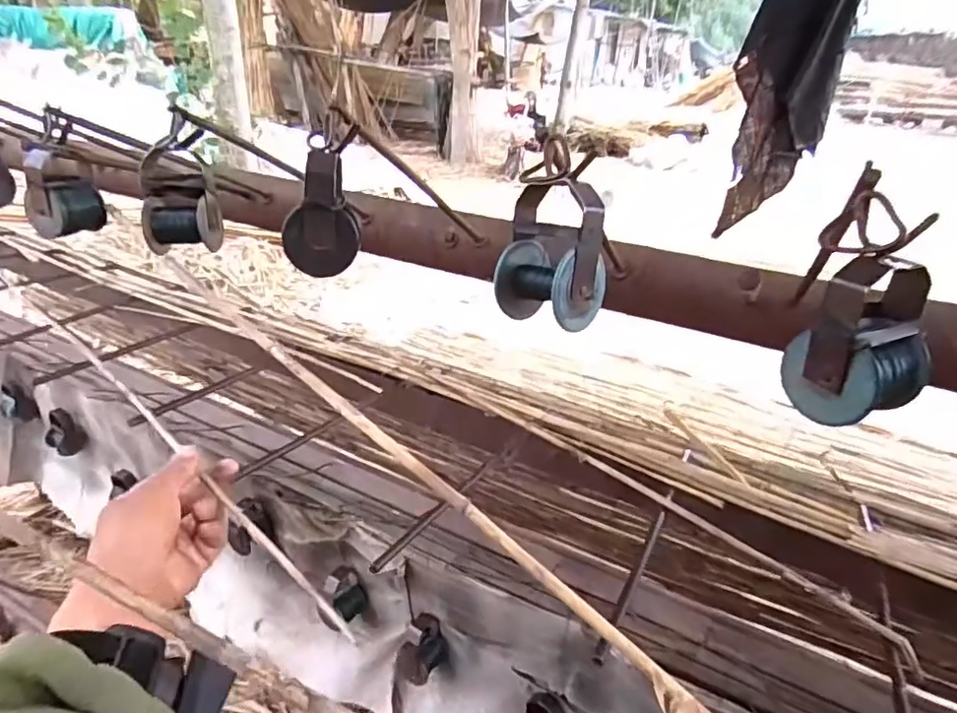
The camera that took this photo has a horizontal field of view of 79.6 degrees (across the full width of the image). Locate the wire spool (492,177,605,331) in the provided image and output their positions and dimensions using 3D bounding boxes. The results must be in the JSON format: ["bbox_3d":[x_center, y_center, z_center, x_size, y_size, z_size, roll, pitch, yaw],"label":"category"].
[{"bbox_3d":[0.038,-0.055,0.307,0.053,0.069,0.039,24,34,34],"label":"wire spool"}]

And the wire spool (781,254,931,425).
[{"bbox_3d":[0.180,-0.009,0.267,0.047,0.075,0.042,-10,31,-24],"label":"wire spool"}]

